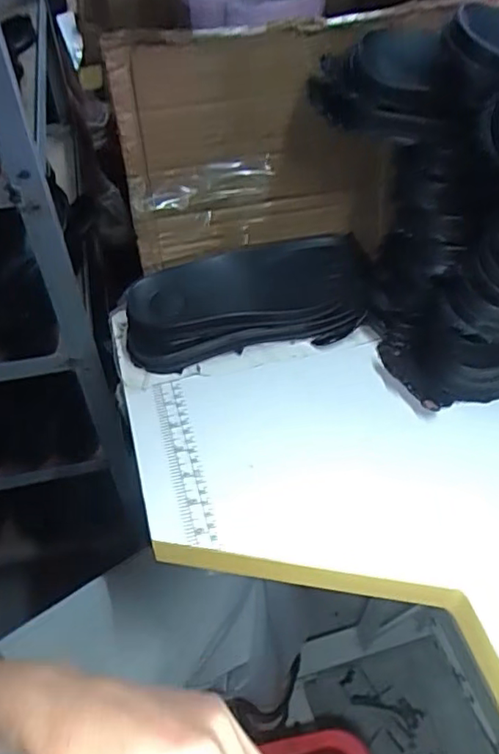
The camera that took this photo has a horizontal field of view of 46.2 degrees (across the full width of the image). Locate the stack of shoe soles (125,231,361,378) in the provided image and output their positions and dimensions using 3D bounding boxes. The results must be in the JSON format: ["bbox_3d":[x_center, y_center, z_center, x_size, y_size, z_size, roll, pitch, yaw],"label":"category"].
[{"bbox_3d":[-0.001,-0.074,0.569,0.234,0.046,0.106,-14,51,-11],"label":"stack of shoe soles"}]

